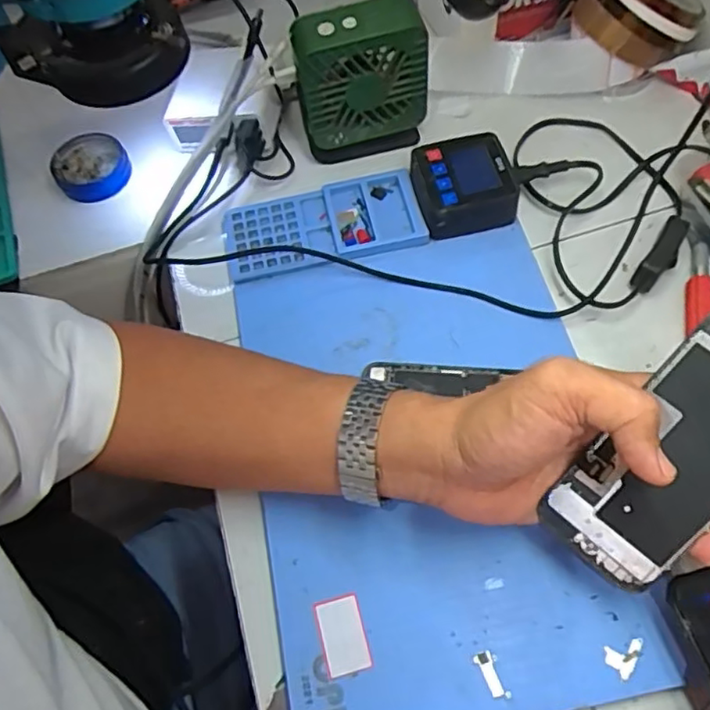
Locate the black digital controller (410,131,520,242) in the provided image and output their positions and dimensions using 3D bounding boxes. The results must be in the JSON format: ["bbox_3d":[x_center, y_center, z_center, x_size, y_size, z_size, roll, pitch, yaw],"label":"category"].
[{"bbox_3d":[0.083,-0.131,0.466,0.075,0.030,0.070,-12,63,-3],"label":"black digital controller"}]

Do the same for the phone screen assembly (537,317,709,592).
[{"bbox_3d":[0.151,0.048,0.286,0.062,0.011,0.135,40,108,15],"label":"phone screen assembly"}]

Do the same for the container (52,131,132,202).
[{"bbox_3d":[-0.229,-0.165,0.533,0.061,0.023,0.066,-1,62,3],"label":"container"}]

